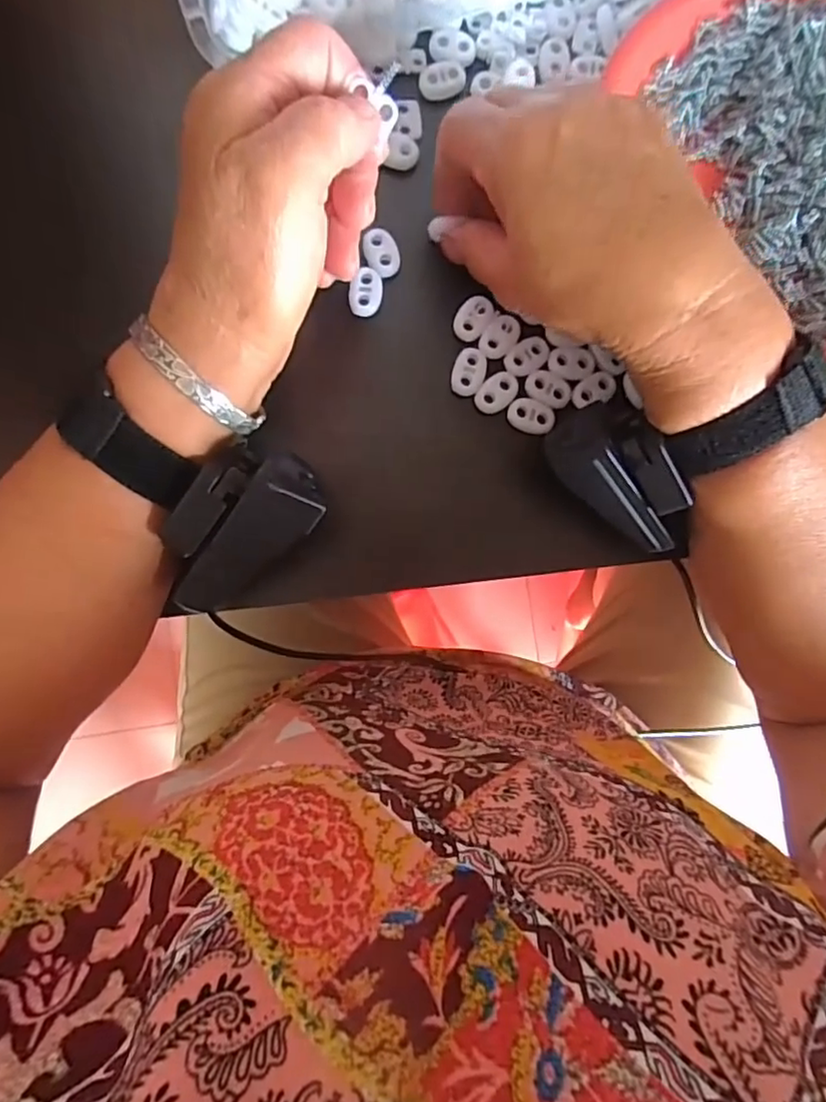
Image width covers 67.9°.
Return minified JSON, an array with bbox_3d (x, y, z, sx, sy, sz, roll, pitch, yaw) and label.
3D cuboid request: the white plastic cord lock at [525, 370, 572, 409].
[{"bbox_3d":[0.065,-0.078,0.292,0.022,0.004,0.015,29,85,-3],"label":"white plastic cord lock"}]

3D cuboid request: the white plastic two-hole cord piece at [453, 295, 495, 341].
[{"bbox_3d":[0.028,-0.111,0.291,0.014,0.004,0.022,33,85,-3],"label":"white plastic two-hole cord piece"}]

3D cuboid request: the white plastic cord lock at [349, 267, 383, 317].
[{"bbox_3d":[-0.022,-0.122,0.288,0.014,0.004,0.022,9,87,-5],"label":"white plastic cord lock"}]

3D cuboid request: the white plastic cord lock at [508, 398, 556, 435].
[{"bbox_3d":[0.056,-0.064,0.292,0.022,0.004,0.015,21,86,-4],"label":"white plastic cord lock"}]

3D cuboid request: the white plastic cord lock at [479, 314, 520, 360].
[{"bbox_3d":[0.041,-0.102,0.291,0.014,0.004,0.022,38,85,-3],"label":"white plastic cord lock"}]

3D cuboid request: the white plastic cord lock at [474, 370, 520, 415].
[{"bbox_3d":[0.040,-0.076,0.292,0.015,0.004,0.023,44,85,-2],"label":"white plastic cord lock"}]

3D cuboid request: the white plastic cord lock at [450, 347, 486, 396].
[{"bbox_3d":[0.027,-0.085,0.291,0.015,0.004,0.022,16,86,-4],"label":"white plastic cord lock"}]

